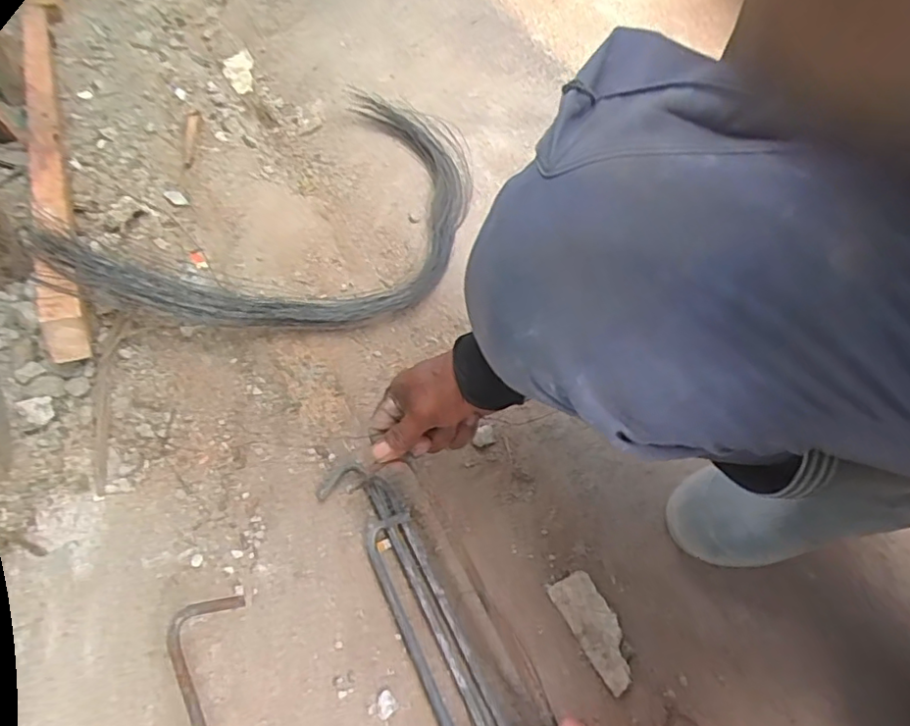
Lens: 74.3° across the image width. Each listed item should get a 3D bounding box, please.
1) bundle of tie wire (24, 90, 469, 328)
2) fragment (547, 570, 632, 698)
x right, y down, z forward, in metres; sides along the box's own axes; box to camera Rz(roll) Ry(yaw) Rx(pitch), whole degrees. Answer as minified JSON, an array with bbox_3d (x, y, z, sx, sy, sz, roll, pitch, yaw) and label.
[{"bbox_3d":[-0.162,-0.191,0.765,0.326,0.088,0.565,32,55,20],"label":"bundle of tie wire"},{"bbox_3d":[0.123,0.228,0.520,0.041,0.011,0.097,-20,55,-20],"label":"fragment"}]

